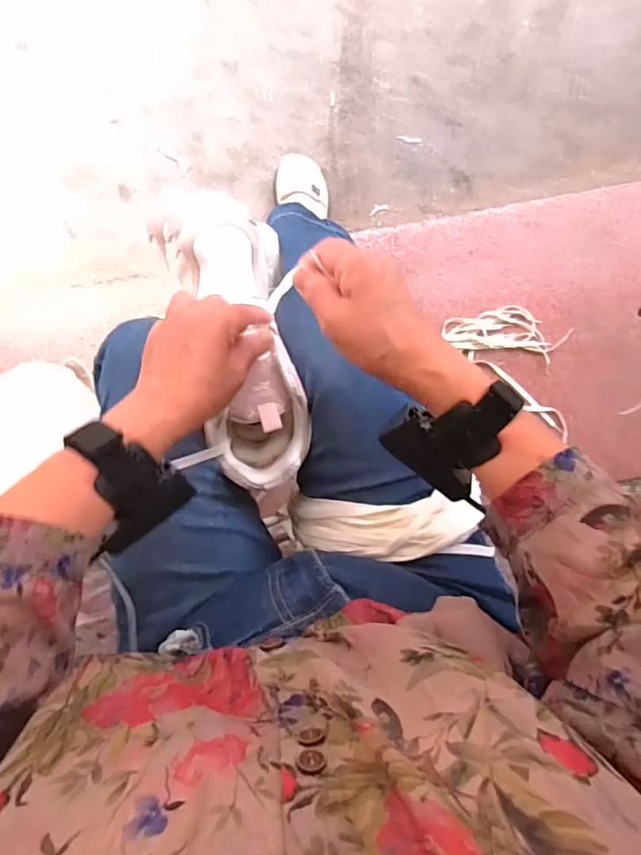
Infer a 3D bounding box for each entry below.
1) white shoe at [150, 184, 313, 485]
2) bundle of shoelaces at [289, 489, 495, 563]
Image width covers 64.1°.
[{"bbox_3d":[-0.082,-0.086,0.480,0.110,0.115,0.285,-12,82,1],"label":"white shoe"},{"bbox_3d":[0.051,0.088,0.453,0.180,0.046,0.052,-1,87,20],"label":"bundle of shoelaces"}]

